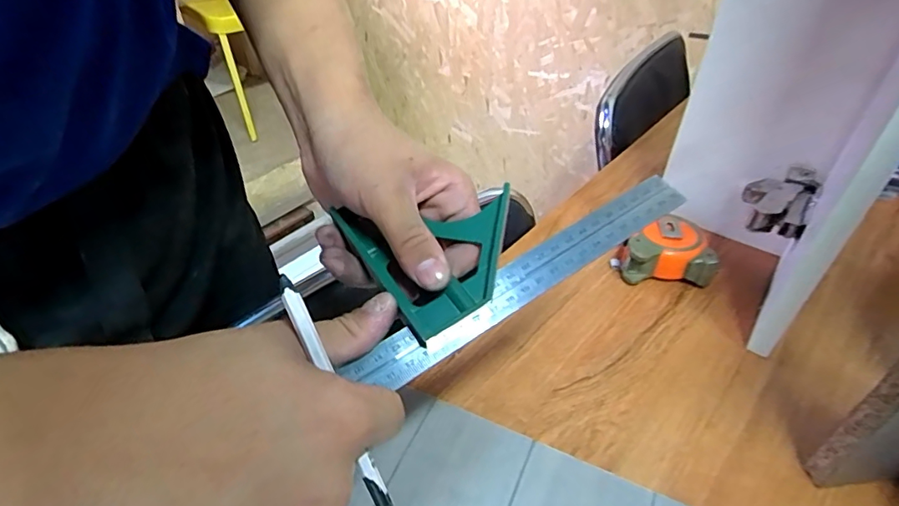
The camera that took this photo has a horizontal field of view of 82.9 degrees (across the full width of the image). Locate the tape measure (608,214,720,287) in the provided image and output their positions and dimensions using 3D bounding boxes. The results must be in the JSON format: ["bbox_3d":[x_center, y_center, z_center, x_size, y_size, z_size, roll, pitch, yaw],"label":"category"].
[{"bbox_3d":[0.230,-0.003,0.553,0.099,0.046,0.078,4,42,2],"label":"tape measure"}]

